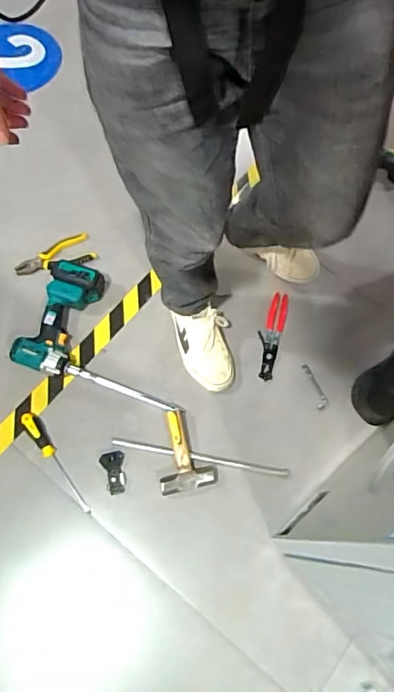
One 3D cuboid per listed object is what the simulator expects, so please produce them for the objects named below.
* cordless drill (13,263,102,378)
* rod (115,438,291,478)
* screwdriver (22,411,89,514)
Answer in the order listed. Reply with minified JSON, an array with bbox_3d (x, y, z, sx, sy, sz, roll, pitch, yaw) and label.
[{"bbox_3d":[-0.313,-0.052,1.122,0.139,0.085,0.243,16,69,4],"label":"cordless drill"},{"bbox_3d":[0.006,0.236,1.050,0.377,0.008,0.015,10,69,2],"label":"rod"},{"bbox_3d":[-0.292,0.236,1.031,0.035,0.028,0.237,-37,74,-15],"label":"screwdriver"}]

